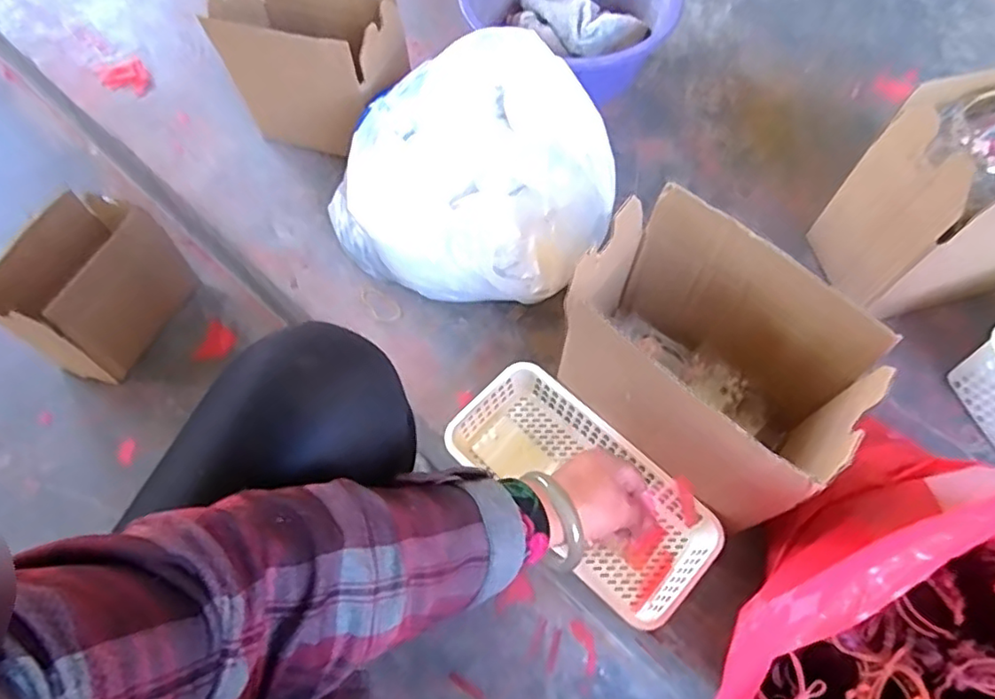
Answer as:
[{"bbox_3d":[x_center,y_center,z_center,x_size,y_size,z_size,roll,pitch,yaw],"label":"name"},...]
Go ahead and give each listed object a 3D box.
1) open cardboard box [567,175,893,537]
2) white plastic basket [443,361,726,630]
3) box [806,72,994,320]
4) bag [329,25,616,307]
[{"bbox_3d":[0.177,0.017,0.557,0.233,0.190,0.160,37,70,16],"label":"open cardboard box"},{"bbox_3d":[0.082,0.137,0.617,0.124,0.047,0.267,-41,70,-18],"label":"white plastic basket"},{"bbox_3d":[0.509,-0.155,0.661,0.245,0.224,0.143,-14,65,-6],"label":"box"},{"bbox_3d":[-0.024,-0.186,0.702,0.268,0.181,0.261,24,67,11],"label":"bag"}]

